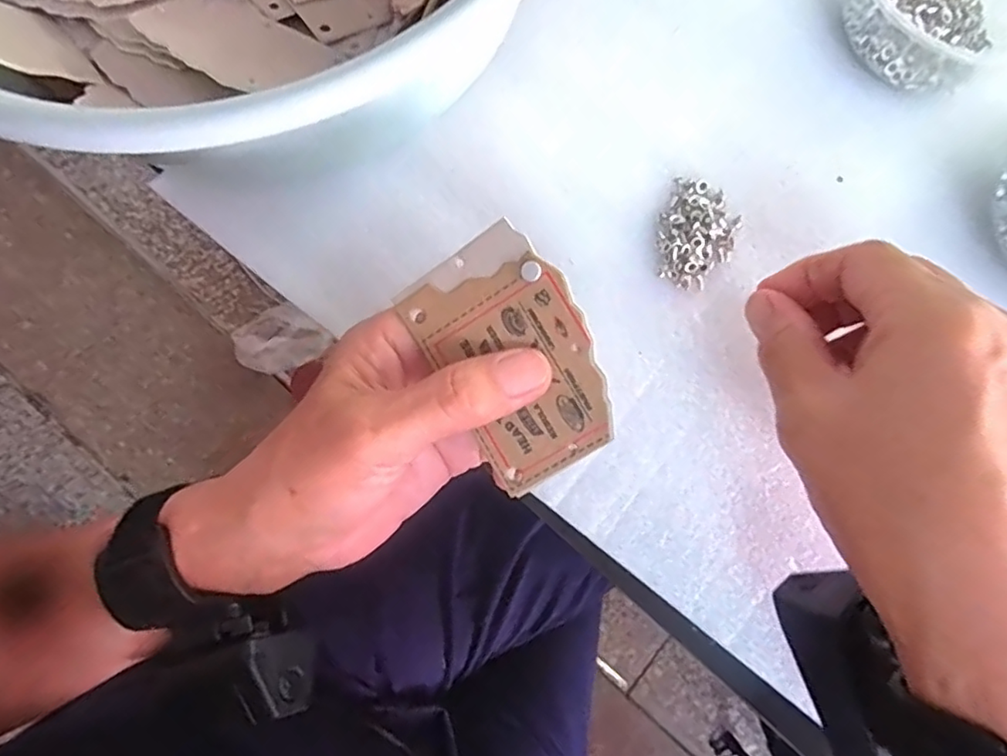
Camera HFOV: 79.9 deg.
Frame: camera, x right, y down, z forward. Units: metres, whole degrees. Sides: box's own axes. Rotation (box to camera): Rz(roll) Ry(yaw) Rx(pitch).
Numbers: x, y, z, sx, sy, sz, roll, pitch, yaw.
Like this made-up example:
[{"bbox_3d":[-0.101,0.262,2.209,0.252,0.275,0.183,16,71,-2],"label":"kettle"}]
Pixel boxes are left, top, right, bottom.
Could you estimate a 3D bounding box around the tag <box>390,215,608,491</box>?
[{"bbox_3d":[0.004,-0.007,0.210,0.054,0.004,0.084,-31,88,14],"label":"tag"}]

